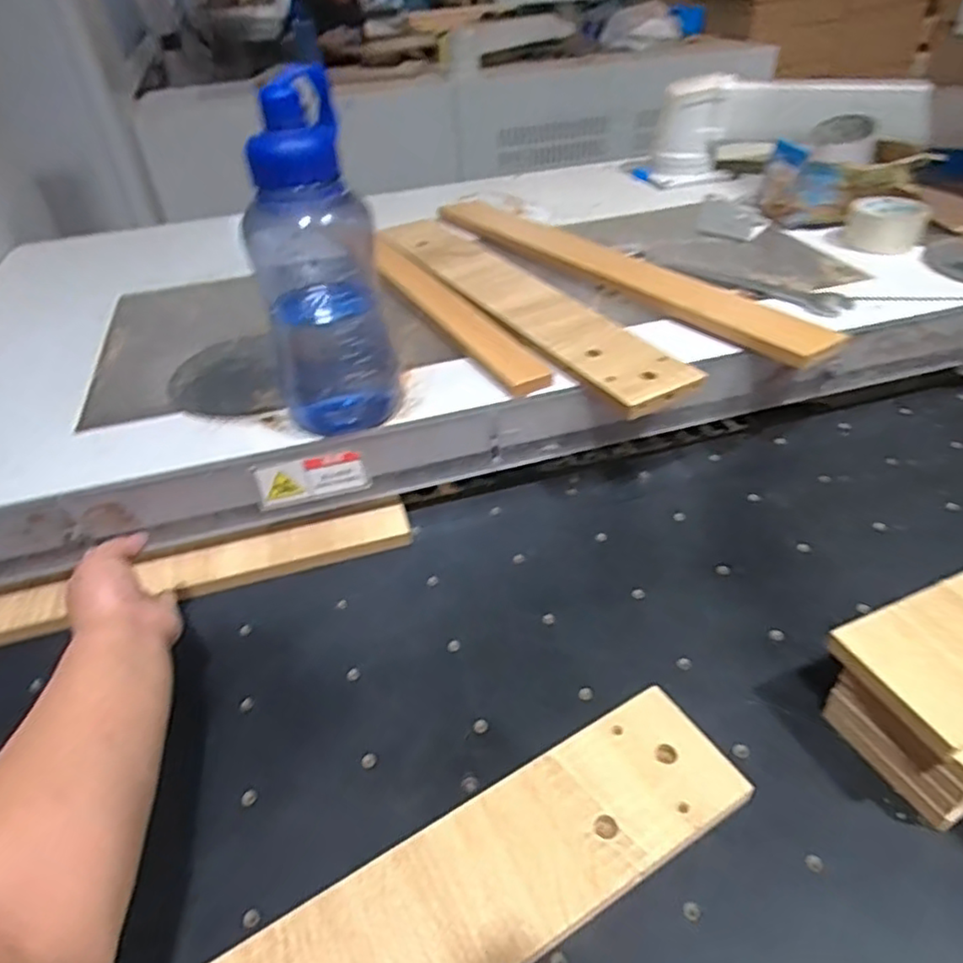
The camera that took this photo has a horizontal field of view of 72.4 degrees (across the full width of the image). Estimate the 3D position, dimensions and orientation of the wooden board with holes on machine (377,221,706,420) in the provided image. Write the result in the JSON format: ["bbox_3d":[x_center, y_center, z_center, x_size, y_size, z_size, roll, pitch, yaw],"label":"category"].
[{"bbox_3d":[0.031,-0.218,0.767,0.108,0.020,0.541,-24,43,-23],"label":"wooden board with holes on machine"}]

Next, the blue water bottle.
[{"bbox_3d":[-0.135,-0.168,0.541,0.097,0.256,0.104,-12,39,-9],"label":"blue water bottle"}]

